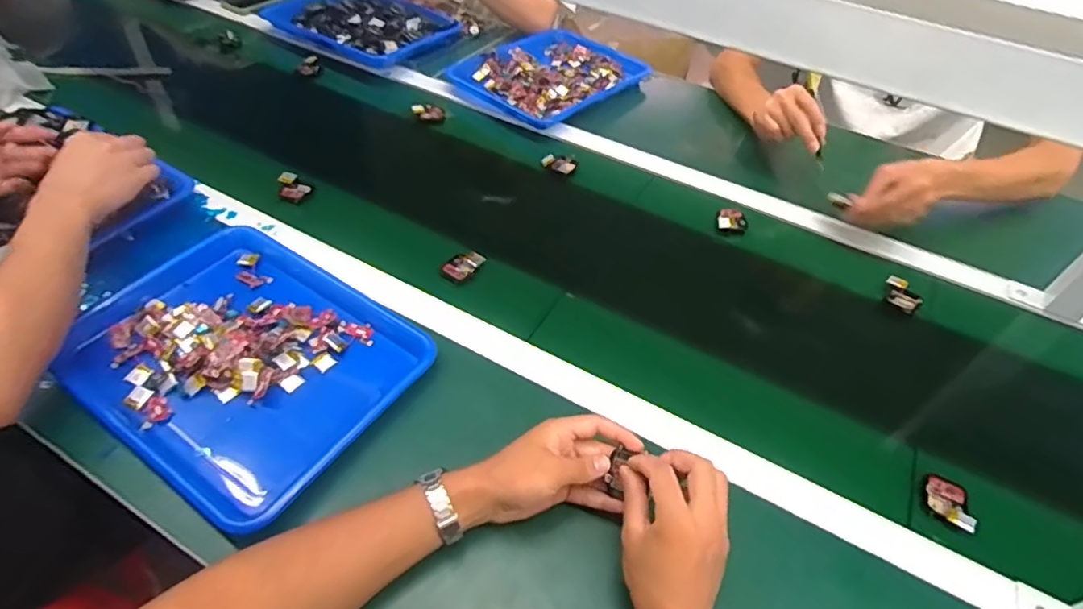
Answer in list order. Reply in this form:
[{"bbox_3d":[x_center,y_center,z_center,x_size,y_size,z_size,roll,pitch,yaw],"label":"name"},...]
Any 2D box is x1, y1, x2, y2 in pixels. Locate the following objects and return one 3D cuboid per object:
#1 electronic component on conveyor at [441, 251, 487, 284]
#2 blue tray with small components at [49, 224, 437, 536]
[{"bbox_3d":[-0.098,-0.049,0.713,0.031,0.011,0.054,33,53,22],"label":"electronic component on conveyor"},{"bbox_3d":[-0.306,0.050,0.598,0.335,0.036,0.263,28,52,19],"label":"blue tray with small components"}]

